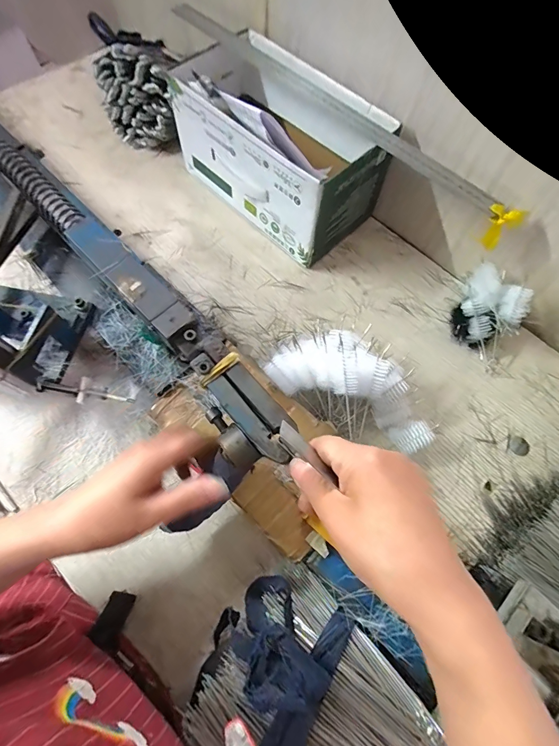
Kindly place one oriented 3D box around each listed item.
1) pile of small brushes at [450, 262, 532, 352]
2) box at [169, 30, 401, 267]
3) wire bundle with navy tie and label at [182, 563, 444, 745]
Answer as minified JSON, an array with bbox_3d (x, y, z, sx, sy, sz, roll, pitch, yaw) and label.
[{"bbox_3d":[0.256,-0.078,0.455,0.073,0.076,0.082,-39,74,-16],"label":"pile of small brushes"},{"bbox_3d":[-0.002,-0.310,0.494,0.166,0.161,0.273,-41,75,-16],"label":"box"},{"bbox_3d":[0.015,0.279,0.298,0.156,0.079,0.175,-40,75,-16],"label":"wire bundle with navy tie and label"}]

